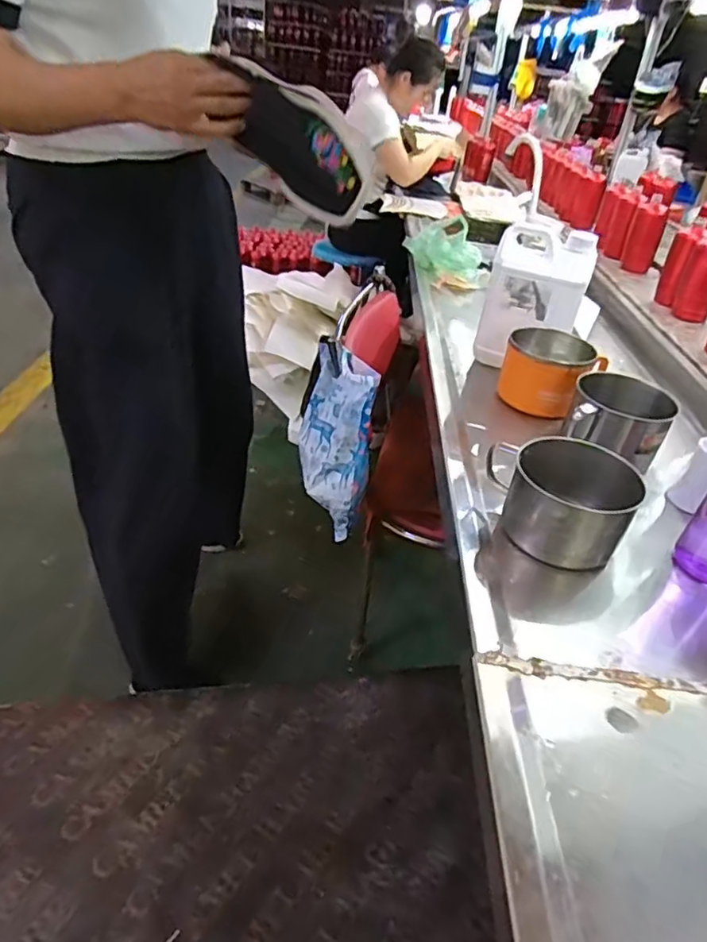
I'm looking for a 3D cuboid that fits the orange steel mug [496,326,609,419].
[{"bbox_3d":[0.313,-0.149,0.939,0.153,0.107,0.112,18,37,16],"label":"orange steel mug"}]

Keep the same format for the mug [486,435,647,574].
[{"bbox_3d":[0.234,0.035,0.675,0.152,0.101,0.109,9,35,5],"label":"mug"}]

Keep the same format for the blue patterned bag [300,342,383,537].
[{"bbox_3d":[-0.033,-0.050,0.964,0.103,0.270,0.133,-3,36,-12],"label":"blue patterned bag"}]

